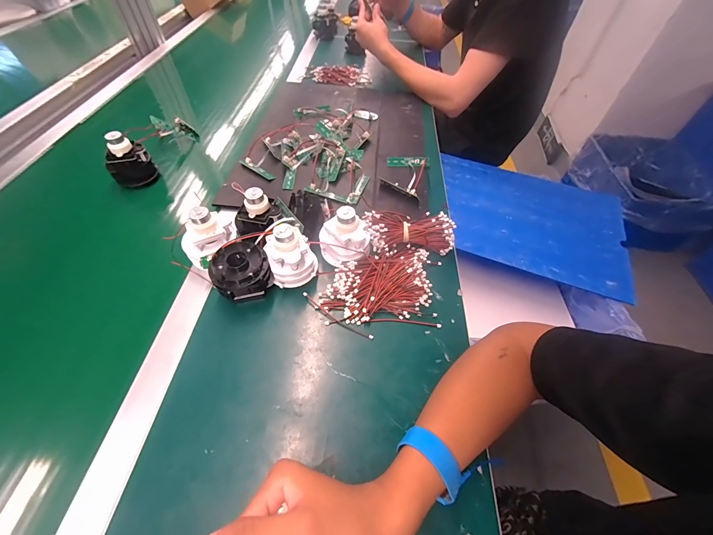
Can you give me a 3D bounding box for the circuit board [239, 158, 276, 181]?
[{"bbox_3d":[-0.182,-0.181,0.558,0.076,0.011,0.018,31,58,20],"label":"circuit board"}]

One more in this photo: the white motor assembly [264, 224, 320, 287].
[{"bbox_3d":[-0.085,-0.017,0.397,0.061,0.082,0.056,-17,55,-14],"label":"white motor assembly"}]

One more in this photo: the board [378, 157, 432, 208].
[{"bbox_3d":[0.088,-0.176,0.552,0.079,0.031,0.124,14,54,9],"label":"board"}]

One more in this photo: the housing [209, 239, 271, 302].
[{"bbox_3d":[-0.145,0.010,0.392,0.069,0.059,0.063,-14,54,-12],"label":"housing"}]

